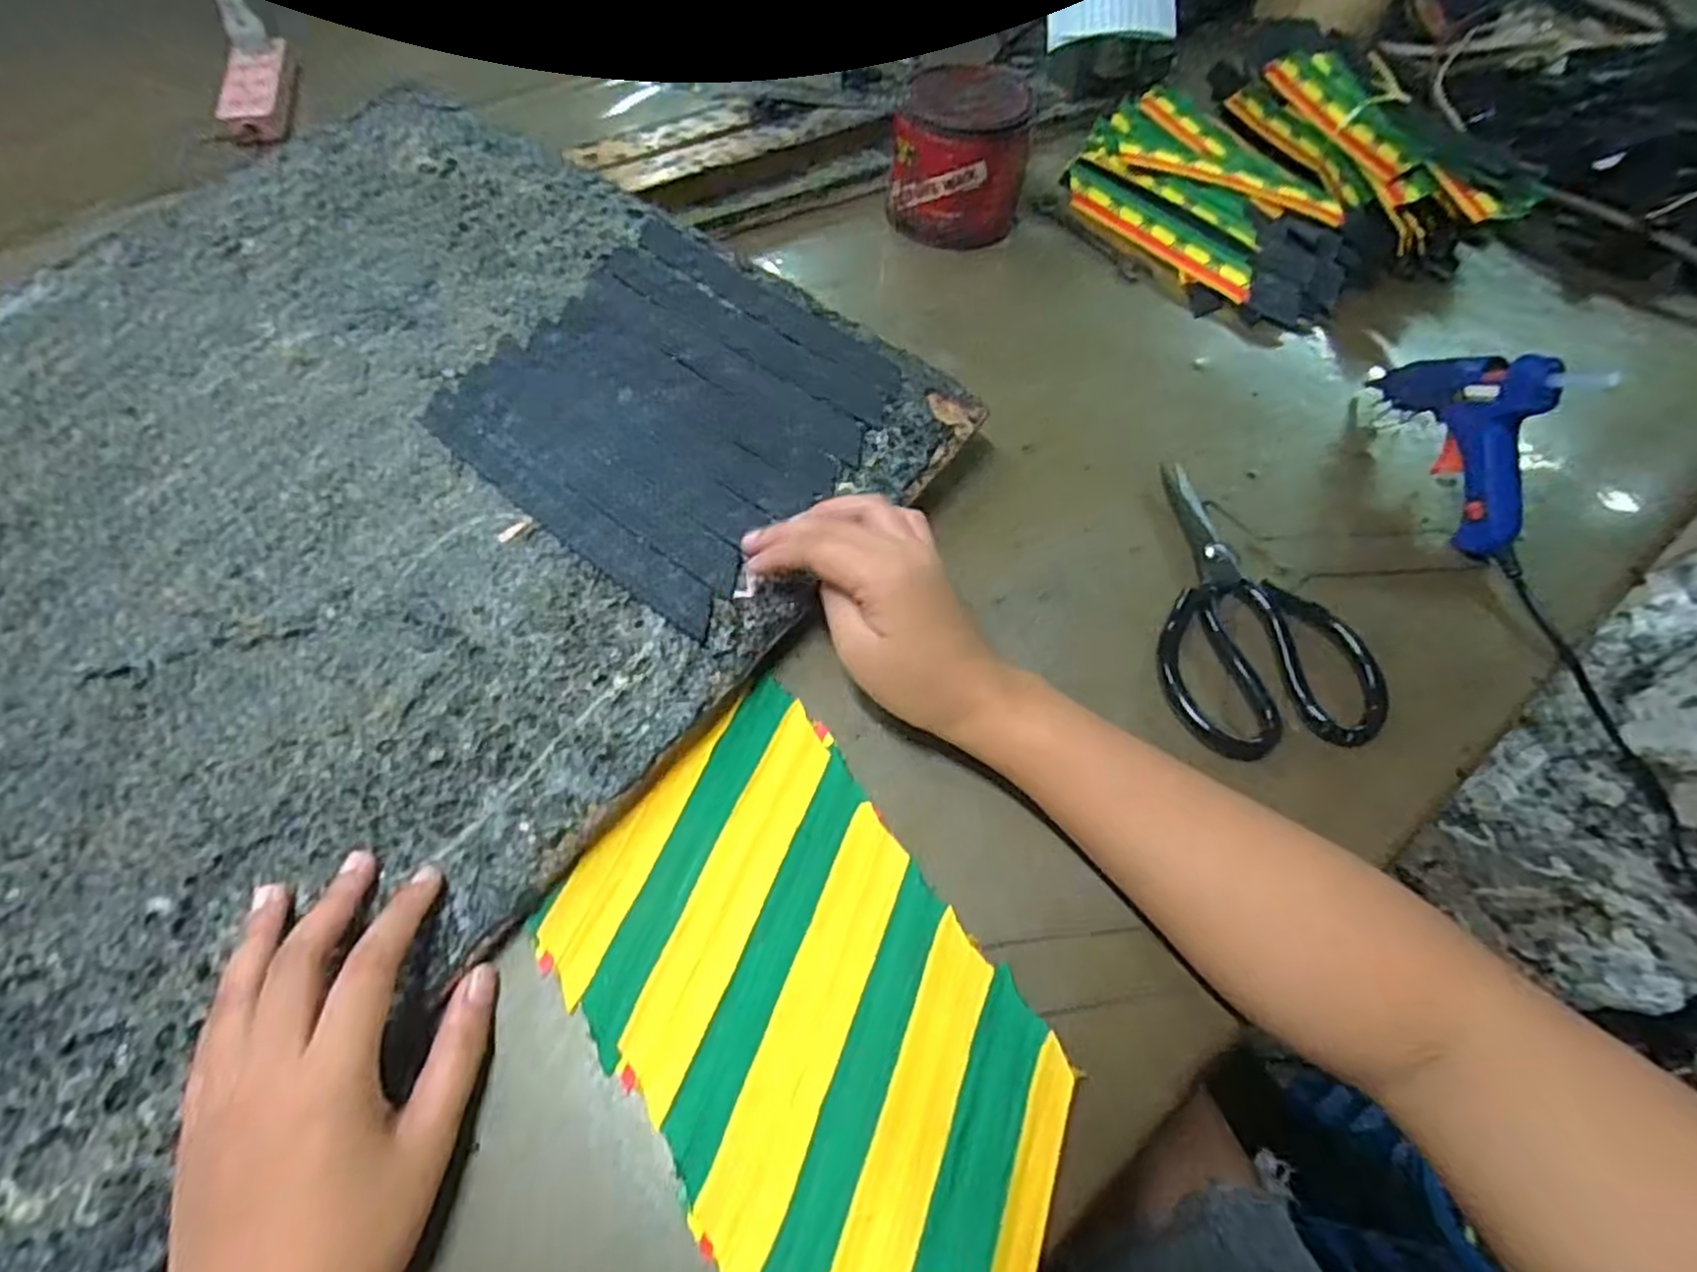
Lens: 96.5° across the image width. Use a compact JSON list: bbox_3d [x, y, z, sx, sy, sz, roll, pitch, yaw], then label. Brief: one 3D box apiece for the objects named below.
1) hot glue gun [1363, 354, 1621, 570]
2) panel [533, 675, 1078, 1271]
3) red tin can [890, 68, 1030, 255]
[{"bbox_3d":[0.368,-0.123,0.443,0.026,0.108,0.148,-6,58,-7],"label":"hot glue gun"},{"bbox_3d":[-0.009,0.158,0.305,0.147,0.008,0.269,-32,64,-22],"label":"panel"},{"bbox_3d":[0.088,-0.374,0.591,0.098,0.087,0.113,11,57,4],"label":"red tin can"}]

